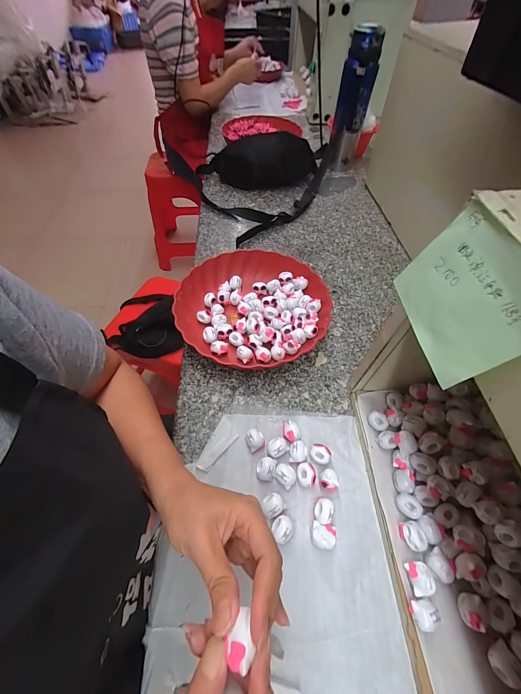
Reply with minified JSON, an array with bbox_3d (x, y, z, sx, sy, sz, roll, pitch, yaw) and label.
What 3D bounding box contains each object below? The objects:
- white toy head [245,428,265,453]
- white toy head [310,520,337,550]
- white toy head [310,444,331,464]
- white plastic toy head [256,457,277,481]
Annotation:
[{"bbox_3d":[-0.007,0.118,0.344,0.022,0.018,0.025,-29,61,-19],"label":"white toy head"},{"bbox_3d":[0.066,0.201,0.290,0.026,0.020,0.022,12,57,7],"label":"white toy head"},{"bbox_3d":[0.073,0.132,0.335,0.023,0.016,0.020,28,60,17],"label":"white toy head"},{"bbox_3d":[0.007,0.146,0.325,0.023,0.015,0.024,2,56,0],"label":"white plastic toy head"}]

